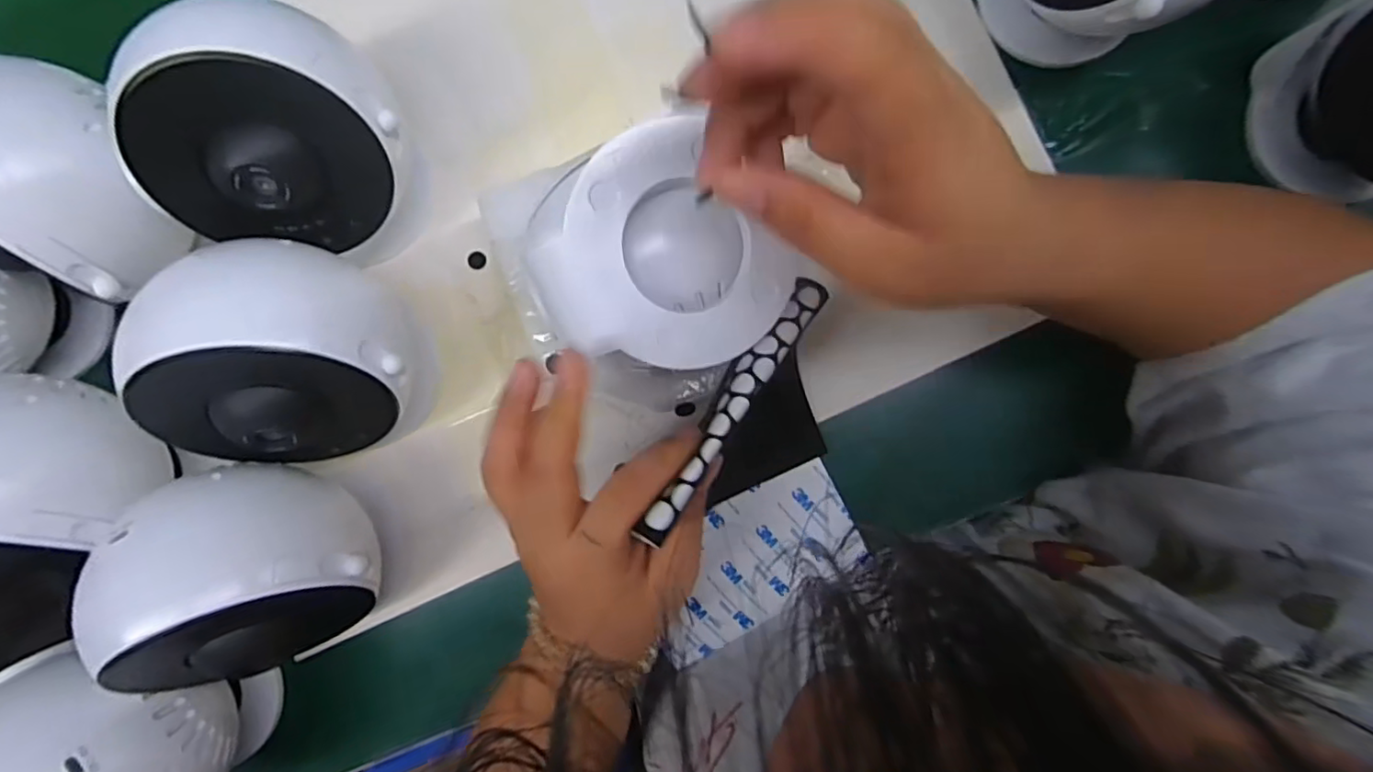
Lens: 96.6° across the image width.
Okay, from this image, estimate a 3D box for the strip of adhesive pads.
[{"bbox_3d":[0.019,0.004,0.229,0.015,0.004,0.120,32,68,13],"label":"strip of adhesive pads"}]

